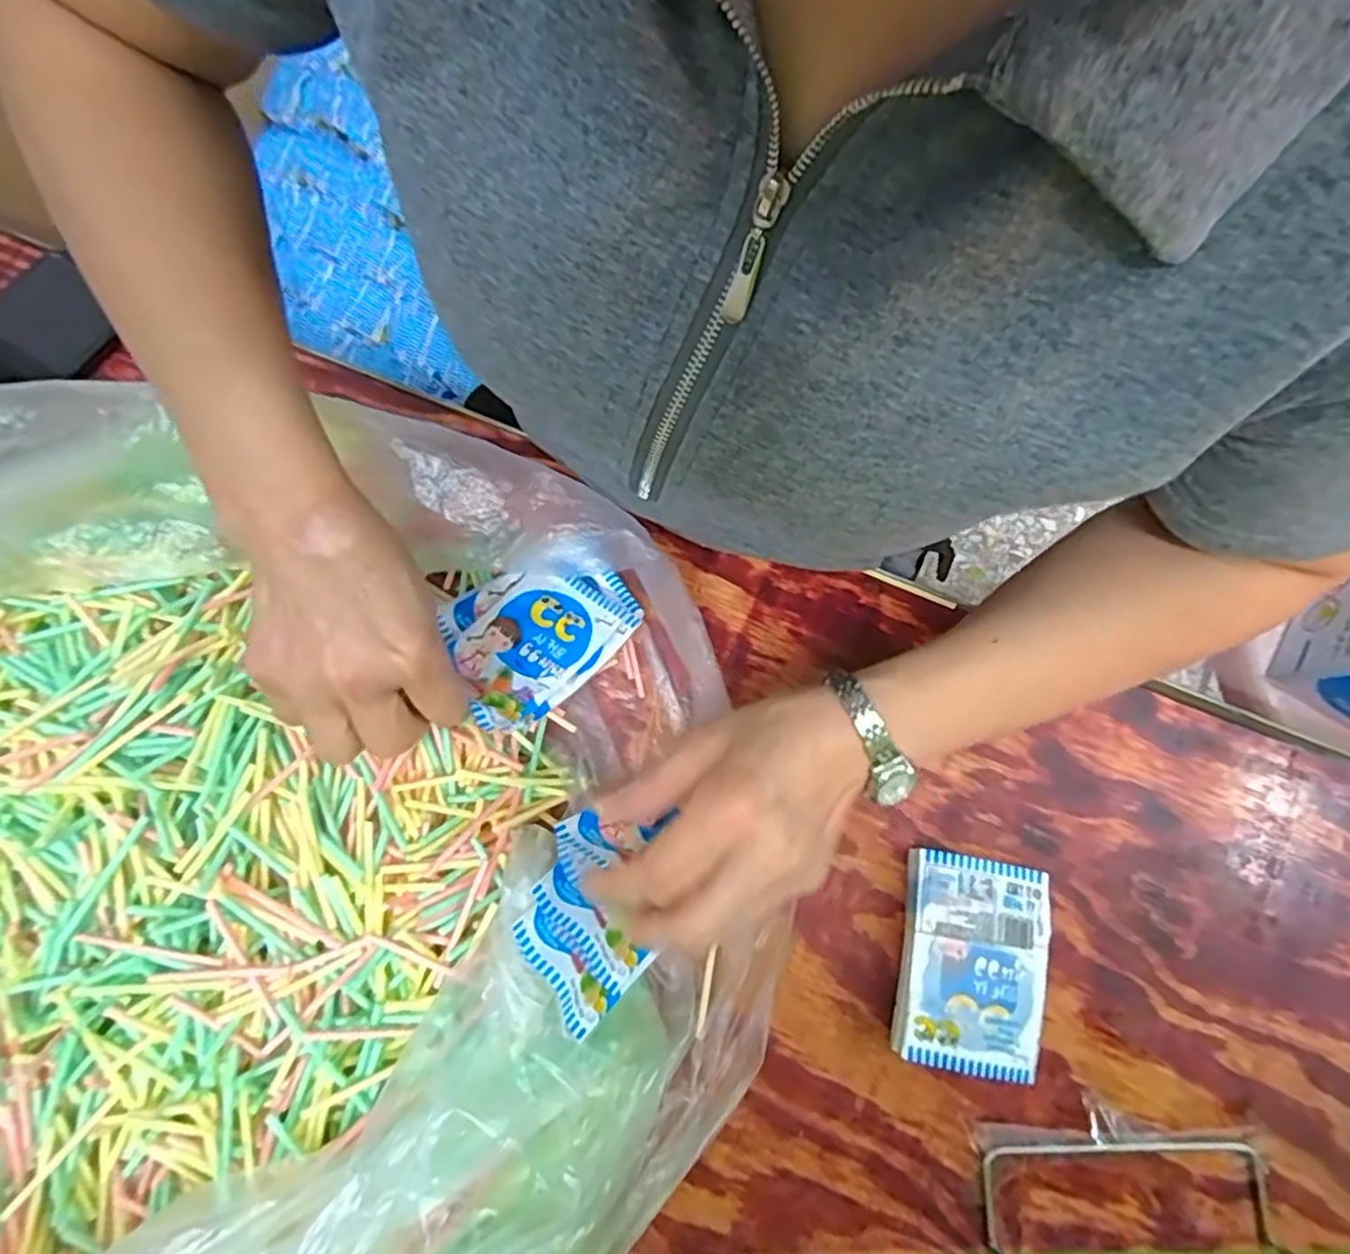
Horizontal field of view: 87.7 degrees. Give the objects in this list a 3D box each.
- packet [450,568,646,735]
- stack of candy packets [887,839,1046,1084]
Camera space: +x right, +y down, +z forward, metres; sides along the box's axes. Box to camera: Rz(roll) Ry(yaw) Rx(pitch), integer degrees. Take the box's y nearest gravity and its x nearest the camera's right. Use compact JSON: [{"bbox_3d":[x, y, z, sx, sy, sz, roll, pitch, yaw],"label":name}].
[{"bbox_3d":[-0.079,0.008,0.387,0.069,0.015,0.100,35,64,19],"label":"packet"},{"bbox_3d":[0.159,0.180,0.382,0.068,0.031,0.104,13,78,2],"label":"stack of candy packets"}]

